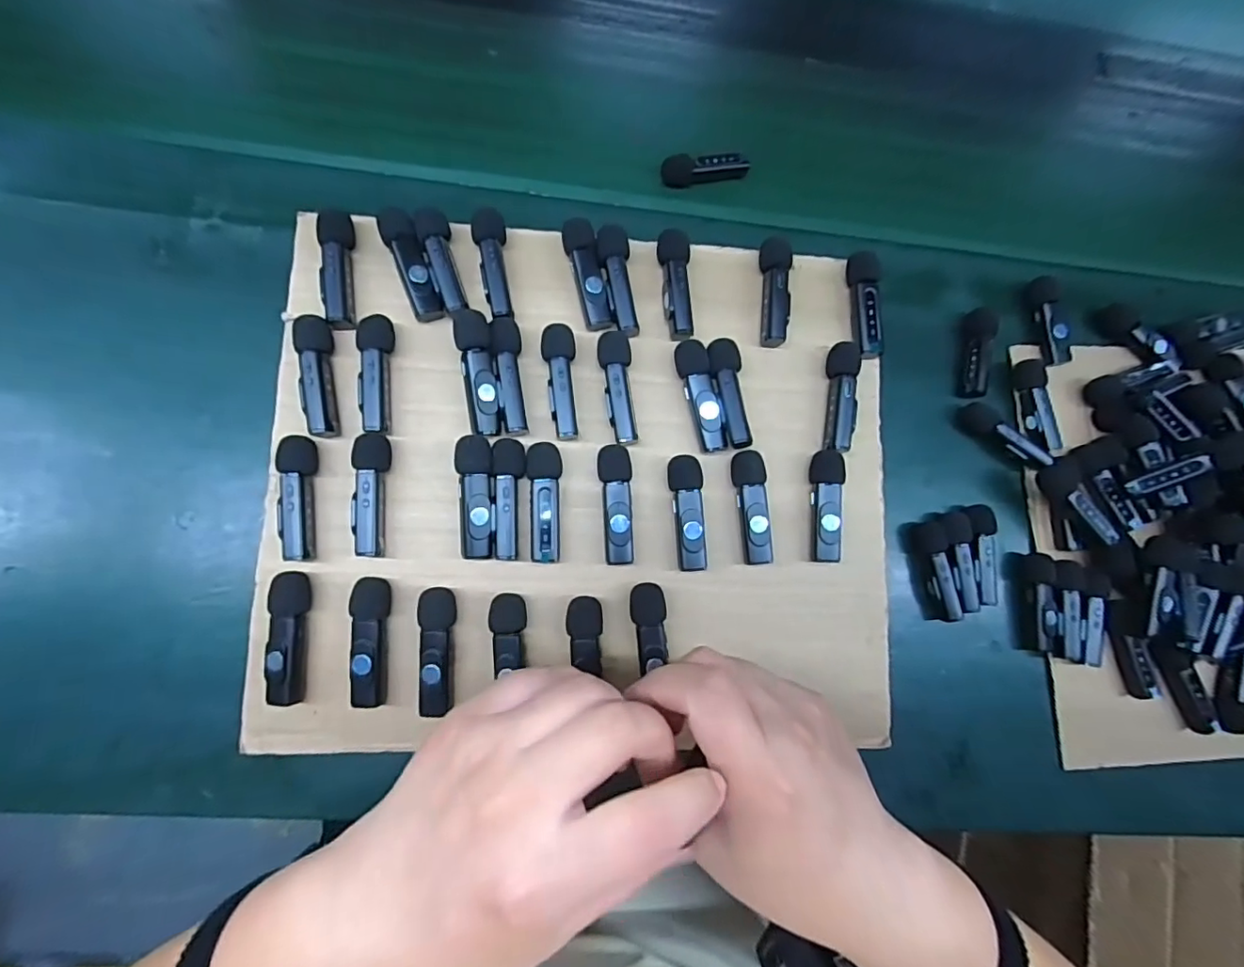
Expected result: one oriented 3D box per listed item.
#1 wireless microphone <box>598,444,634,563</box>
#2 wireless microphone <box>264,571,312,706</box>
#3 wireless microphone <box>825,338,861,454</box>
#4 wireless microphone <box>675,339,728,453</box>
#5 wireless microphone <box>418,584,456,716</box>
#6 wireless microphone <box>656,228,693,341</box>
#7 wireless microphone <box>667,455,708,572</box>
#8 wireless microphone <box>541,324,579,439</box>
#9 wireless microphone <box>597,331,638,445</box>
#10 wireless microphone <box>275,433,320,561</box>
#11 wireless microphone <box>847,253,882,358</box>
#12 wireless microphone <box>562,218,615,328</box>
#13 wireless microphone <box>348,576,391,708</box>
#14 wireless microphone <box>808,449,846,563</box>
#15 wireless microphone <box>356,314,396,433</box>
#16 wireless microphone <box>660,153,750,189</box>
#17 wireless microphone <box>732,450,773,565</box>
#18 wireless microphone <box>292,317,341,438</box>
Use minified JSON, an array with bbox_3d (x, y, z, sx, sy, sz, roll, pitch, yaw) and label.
[{"bbox_3d":[-0.003,0.012,0.312,0.017,0.016,0.065,-3,83,-6],"label":"wireless microphone"},{"bbox_3d":[-0.170,0.079,0.285,0.017,0.012,0.065,1,83,-5],"label":"wireless microphone"},{"bbox_3d":[0.130,-0.053,0.331,0.017,0.012,0.067,10,82,-4],"label":"wireless microphone"},{"bbox_3d":[0.045,-0.051,0.324,0.018,0.016,0.065,-11,84,-7],"label":"wireless microphone"},{"bbox_3d":[-0.096,0.088,0.293,0.018,0.014,0.063,-3,83,-6],"label":"wireless microphone"},{"bbox_3d":[0.031,-0.117,0.331,0.019,0.014,0.066,0,83,-5],"label":"wireless microphone"},{"bbox_3d":[0.037,0.017,0.315,0.019,0.016,0.063,-3,83,-6],"label":"wireless microphone"},{"bbox_3d":[-0.035,-0.058,0.316,0.018,0.013,0.064,-4,83,-6],"label":"wireless microphone"},{"bbox_3d":[-0.003,-0.054,0.320,0.019,0.015,0.064,-3,83,-6],"label":"wireless microphone"},{"bbox_3d":[-0.170,0.007,0.292,0.016,0.014,0.064,-4,83,-6],"label":"wireless microphone"},{"bbox_3d":[0.149,-0.109,0.341,0.017,0.011,0.066,2,83,-5],"label":"wireless microphone"},{"bbox_3d":[-0.021,-0.123,0.327,0.019,0.013,0.066,-11,84,-7],"label":"wireless microphone"},{"bbox_3d":[-0.132,0.082,0.290,0.017,0.014,0.064,1,83,-5],"label":"wireless microphone"},{"bbox_3d":[0.119,0.013,0.325,0.017,0.018,0.064,3,83,-5],"label":"wireless microphone"},{"bbox_3d":[-0.135,-0.060,0.306,0.017,0.014,0.065,-3,83,-6],"label":"wireless microphone"},{"bbox_3d":[0.061,-0.229,0.406,0.065,0.015,0.016,-9,80,-8],"label":"wireless microphone"},{"bbox_3d":[0.074,0.014,0.320,0.017,0.017,0.063,-5,83,-6],"label":"wireless microphone"},{"bbox_3d":[-0.165,-0.058,0.301,0.017,0.011,0.064,-9,84,-7],"label":"wireless microphone"}]

